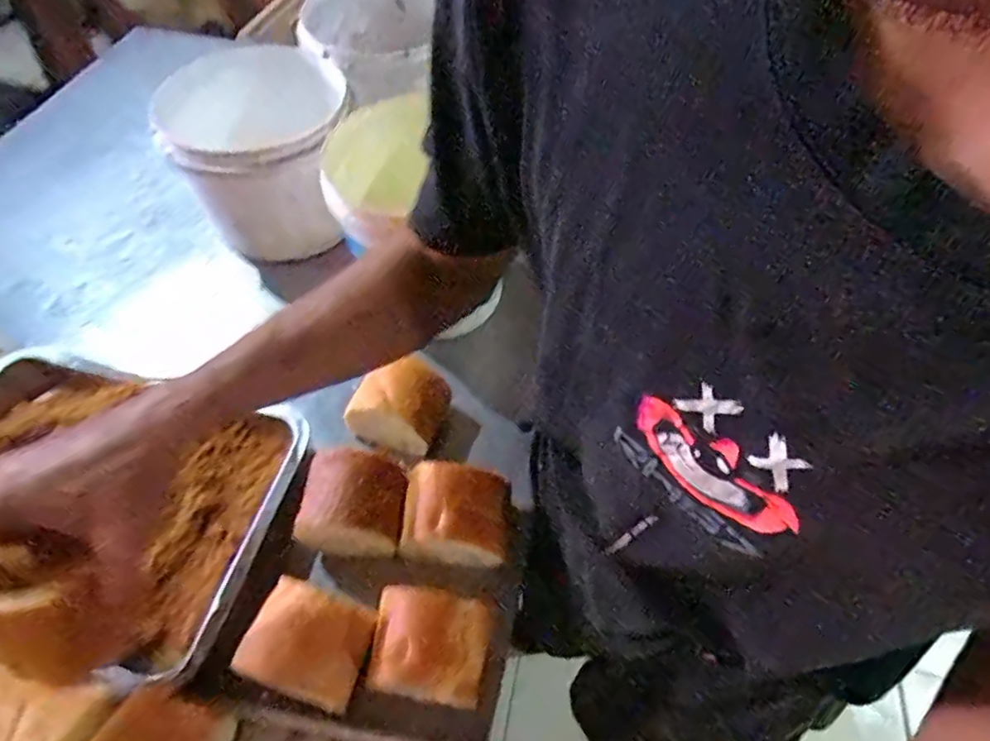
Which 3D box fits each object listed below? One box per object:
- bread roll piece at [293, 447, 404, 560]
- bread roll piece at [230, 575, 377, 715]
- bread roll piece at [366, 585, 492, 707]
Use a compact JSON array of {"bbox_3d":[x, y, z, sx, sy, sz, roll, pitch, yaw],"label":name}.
[{"bbox_3d":[-0.125,0.115,0.514,0.088,0.050,0.079,7,56,2],"label":"bread roll piece"},{"bbox_3d":[-0.146,0.207,0.451,0.088,0.050,0.072,16,57,9],"label":"bread roll piece"},{"bbox_3d":[-0.051,0.213,0.457,0.087,0.049,0.074,9,56,4],"label":"bread roll piece"}]

